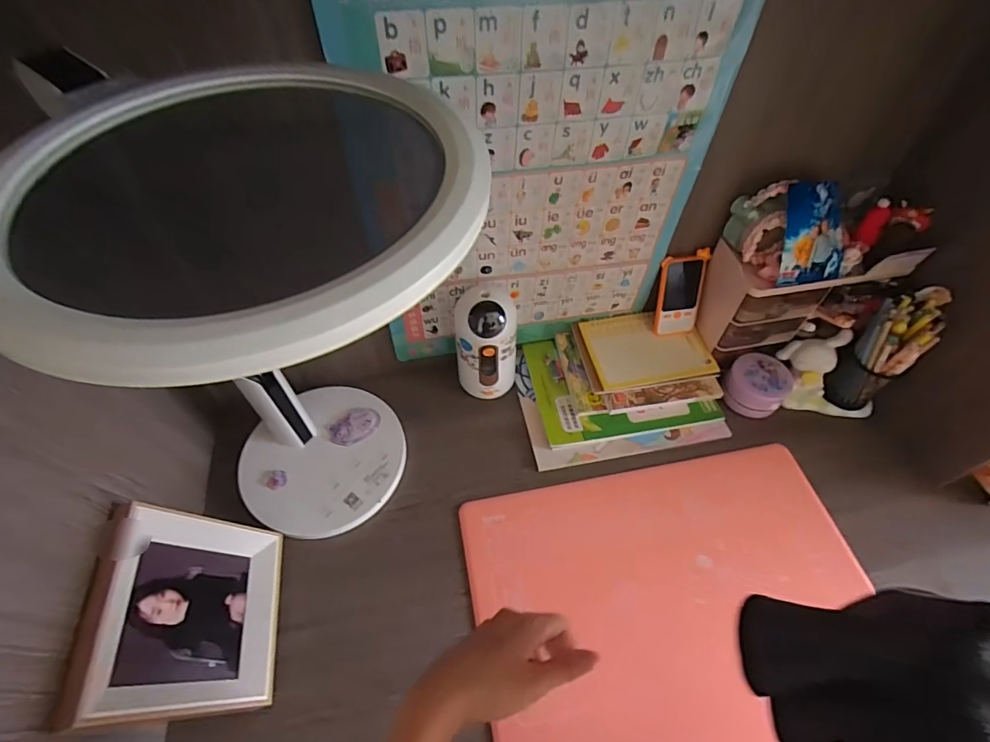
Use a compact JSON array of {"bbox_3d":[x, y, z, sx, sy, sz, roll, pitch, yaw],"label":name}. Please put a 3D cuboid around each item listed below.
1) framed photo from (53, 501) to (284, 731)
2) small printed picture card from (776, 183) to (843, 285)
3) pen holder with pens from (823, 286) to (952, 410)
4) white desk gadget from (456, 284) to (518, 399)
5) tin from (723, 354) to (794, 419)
[{"bbox_3d":[-0.295,0.235,0.463,0.026,0.181,0.173,-24,53,18],"label":"framed photo"},{"bbox_3d":[0.391,-0.168,0.577,0.083,0.118,0.011,-9,14,-13],"label":"small printed picture card"},{"bbox_3d":[0.512,-0.027,0.623,0.069,0.167,0.070,-30,59,-19],"label":"pen holder with pens"},{"bbox_3d":[-0.013,-0.039,0.650,0.080,0.173,0.085,-5,54,-3],"label":"white desk gadget"},{"bbox_3d":[0.381,0.020,0.686,0.079,0.057,0.075,0,54,0],"label":"tin"}]

